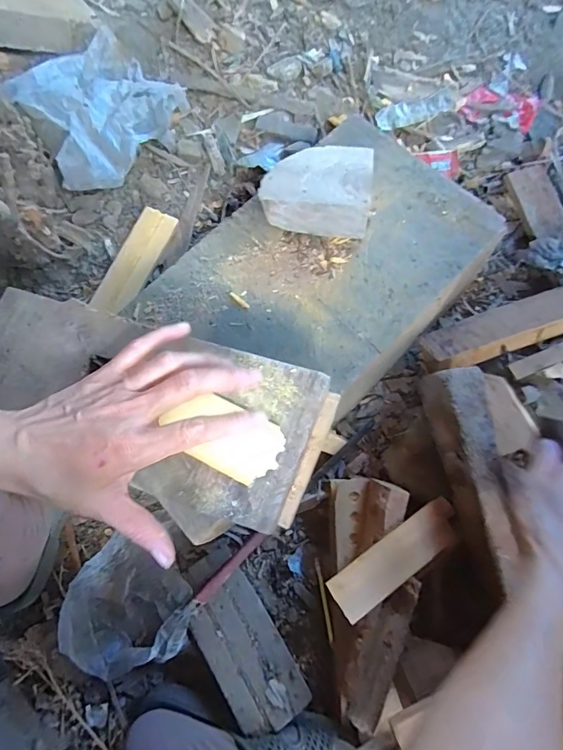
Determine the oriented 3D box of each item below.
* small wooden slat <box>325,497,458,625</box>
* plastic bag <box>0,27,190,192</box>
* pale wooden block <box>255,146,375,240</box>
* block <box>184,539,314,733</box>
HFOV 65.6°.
[{"bbox_3d":[0.122,0.192,0.458,0.157,0.006,0.050,-29,89,-19],"label":"small wooden slat"},{"bbox_3d":[-0.270,-0.389,0.629,0.229,0.076,0.224,42,80,12],"label":"plastic bag"},{"bbox_3d":[0.037,-0.196,0.459,0.110,0.045,0.081,6,77,4],"label":"pale wooden block"},{"bbox_3d":[-0.046,0.279,0.468,0.072,0.033,0.177,-32,76,-7],"label":"block"}]

